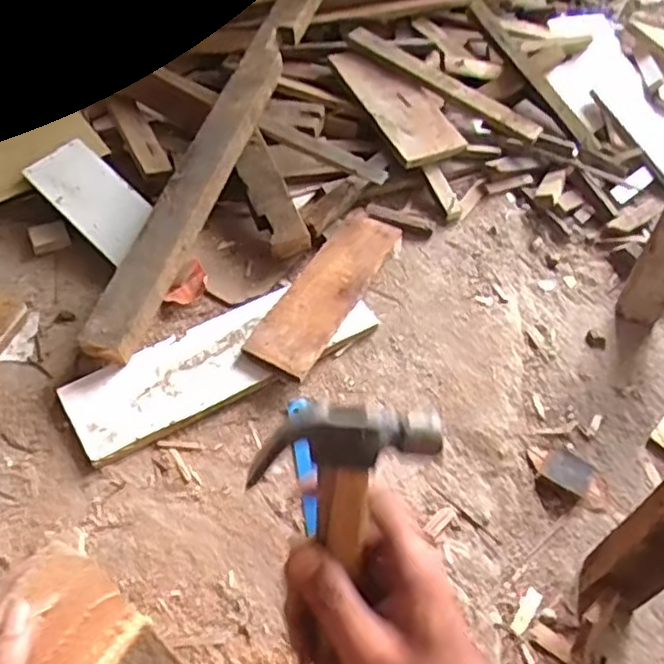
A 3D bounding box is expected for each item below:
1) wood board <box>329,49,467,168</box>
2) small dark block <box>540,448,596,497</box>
[{"bbox_3d":[0.111,-0.398,1.160,0.122,0.020,0.294,-18,61,-17],"label":"wood board"},{"bbox_3d":[0.298,0.175,0.851,0.058,0.011,0.050,29,55,19],"label":"small dark block"}]

